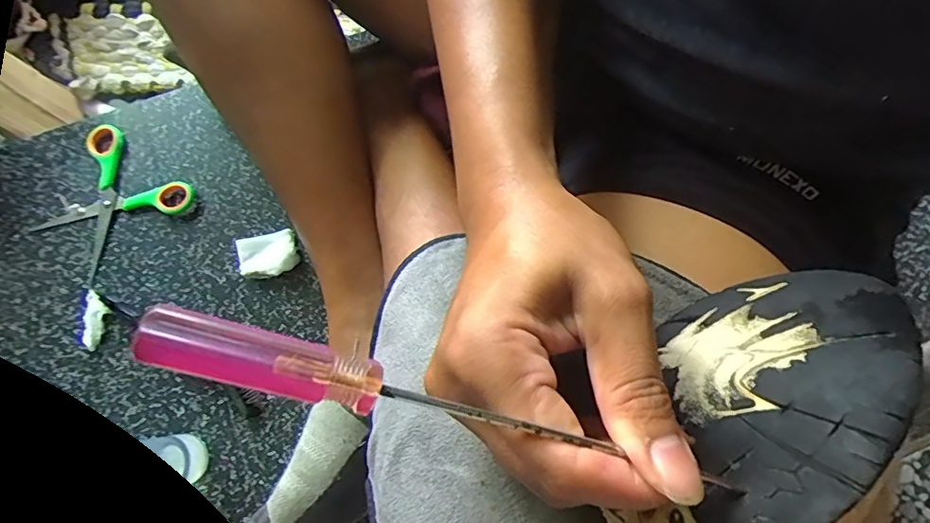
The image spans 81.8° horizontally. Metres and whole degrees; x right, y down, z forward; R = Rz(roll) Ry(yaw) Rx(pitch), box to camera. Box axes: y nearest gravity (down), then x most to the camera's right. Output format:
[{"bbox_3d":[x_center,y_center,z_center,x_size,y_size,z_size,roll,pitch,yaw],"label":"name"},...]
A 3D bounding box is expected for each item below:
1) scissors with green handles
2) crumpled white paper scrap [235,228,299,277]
[{"bbox_3d":[-0.337,-0.056,0.500,0.116,0.012,0.122,40,78,8],"label":"scissors with green handles"},{"bbox_3d":[-0.181,-0.006,0.492,0.052,0.018,0.039,-15,77,-5],"label":"crumpled white paper scrap"}]

